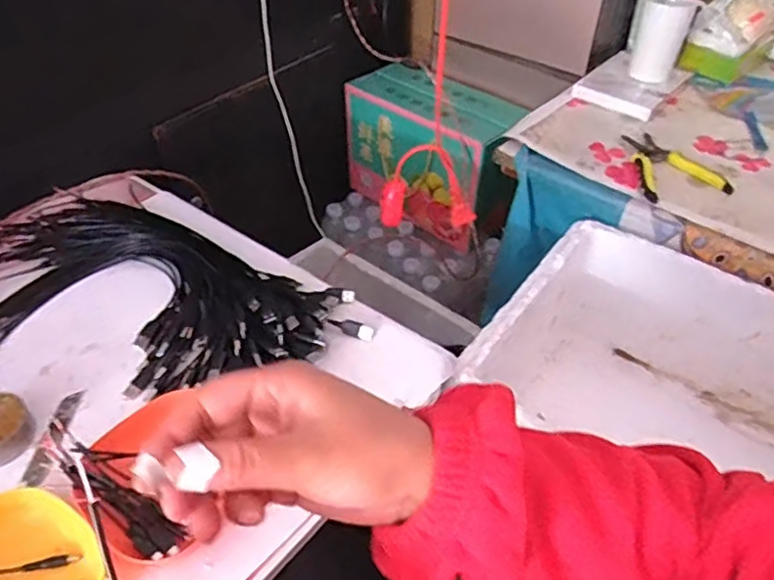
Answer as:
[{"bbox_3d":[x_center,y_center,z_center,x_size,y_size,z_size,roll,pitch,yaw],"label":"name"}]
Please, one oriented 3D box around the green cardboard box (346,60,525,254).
[{"bbox_3d":[0.094,-0.266,1.190,0.166,0.242,0.332,-33,54,-30],"label":"green cardboard box"}]

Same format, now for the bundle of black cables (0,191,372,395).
[{"bbox_3d":[-0.280,0.013,0.661,0.480,0.042,0.277,23,49,21],"label":"bundle of black cables"}]

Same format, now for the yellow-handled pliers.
[{"bbox_3d":[0.387,-0.176,0.851,0.119,0.011,0.155,-5,45,-6],"label":"yellow-handled pliers"}]

